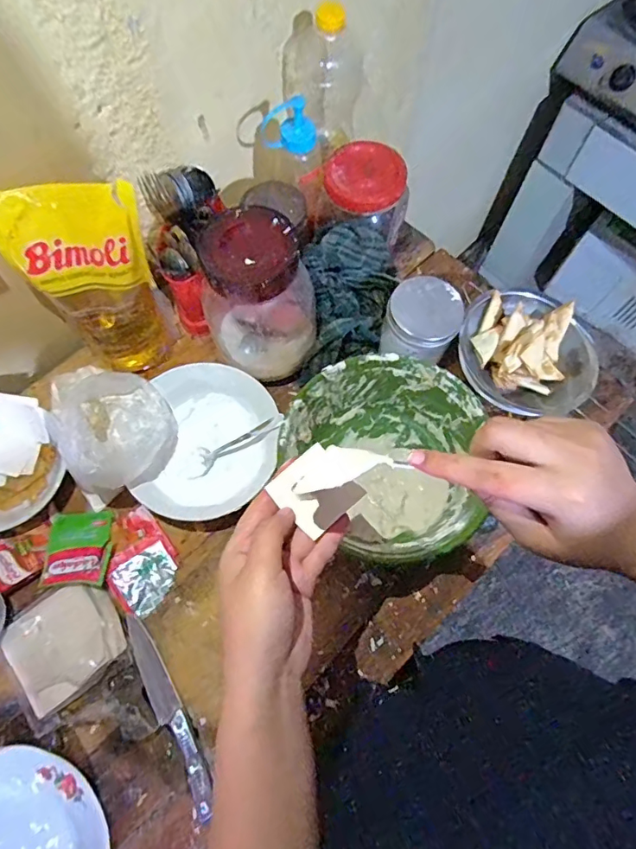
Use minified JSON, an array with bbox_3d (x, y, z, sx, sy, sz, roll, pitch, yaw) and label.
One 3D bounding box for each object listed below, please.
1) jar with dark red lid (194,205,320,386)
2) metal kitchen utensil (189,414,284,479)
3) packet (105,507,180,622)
[{"bbox_3d":[-0.069,-0.141,0.593,0.099,0.199,0.103,0,69,0],"label":"jar with dark red lid"},{"bbox_3d":[-0.101,0.020,0.604,0.133,0.021,0.035,-32,71,11],"label":"metal kitchen utensil"},{"bbox_3d":[-0.208,0.159,0.582,0.076,0.019,0.114,-31,72,-12],"label":"packet"}]

